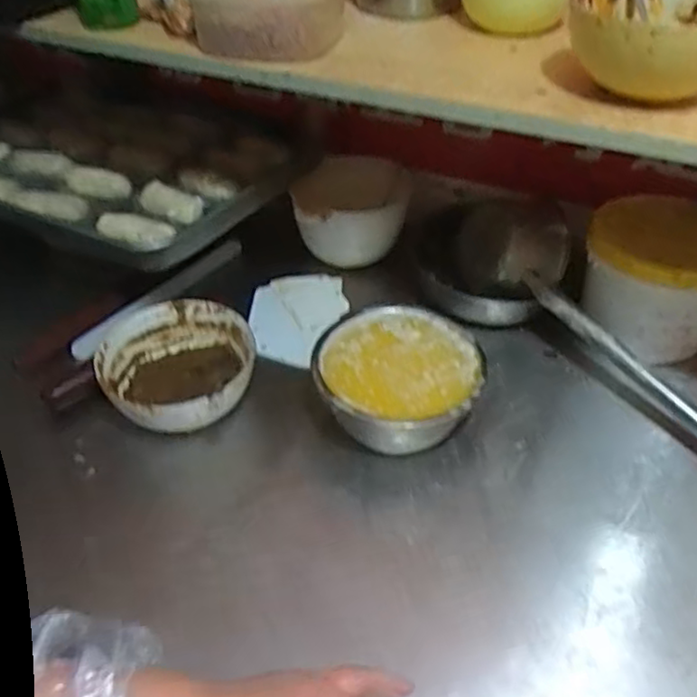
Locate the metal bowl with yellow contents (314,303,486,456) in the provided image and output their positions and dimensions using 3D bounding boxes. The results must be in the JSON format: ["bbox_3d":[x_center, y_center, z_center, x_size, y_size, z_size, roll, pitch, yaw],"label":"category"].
[{"bbox_3d":[0.059,0.041,0.796,0.179,0.098,0.185,1,42,-1],"label":"metal bowl with yellow contents"}]

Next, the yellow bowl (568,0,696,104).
[{"bbox_3d":[0.271,-0.265,0.596,0.150,0.067,0.181,18,44,17],"label":"yellow bowl"}]

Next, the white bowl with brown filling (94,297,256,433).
[{"bbox_3d":[-0.206,0.032,0.818,0.169,0.098,0.193,-3,42,-5],"label":"white bowl with brown filling"}]

